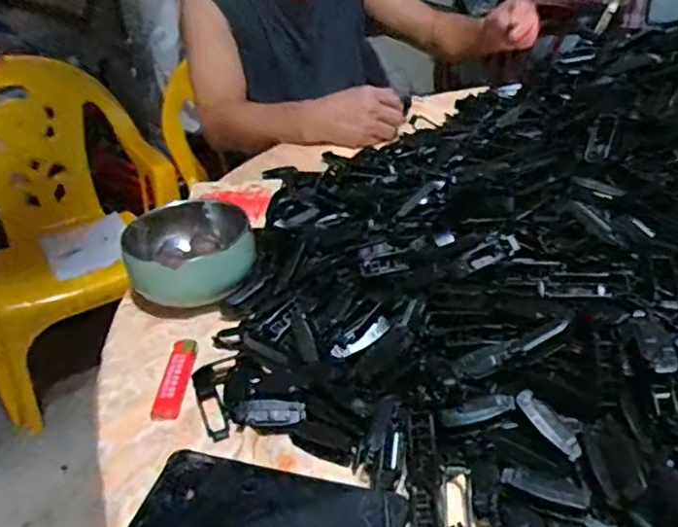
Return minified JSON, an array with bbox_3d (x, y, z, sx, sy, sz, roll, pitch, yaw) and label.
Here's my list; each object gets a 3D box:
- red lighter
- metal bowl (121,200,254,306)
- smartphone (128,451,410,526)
[{"bbox_3d":[-0.131,0.092,0.474,0.022,0.012,0.082,-1,33,6],"label":"red lighter"},{"bbox_3d":[-0.144,-0.009,0.572,0.116,0.068,0.116,-4,33,2],"label":"metal bowl"},{"bbox_3d":[-0.044,0.161,0.360,0.161,0.016,0.074,5,34,16],"label":"smartphone"}]

